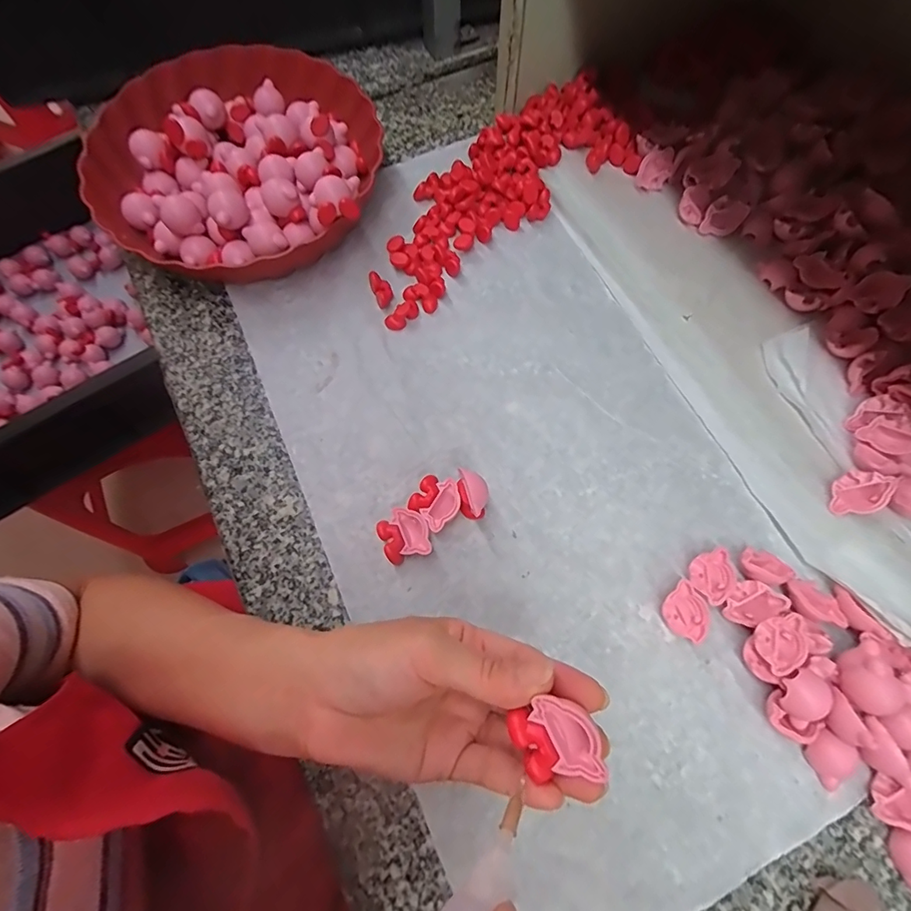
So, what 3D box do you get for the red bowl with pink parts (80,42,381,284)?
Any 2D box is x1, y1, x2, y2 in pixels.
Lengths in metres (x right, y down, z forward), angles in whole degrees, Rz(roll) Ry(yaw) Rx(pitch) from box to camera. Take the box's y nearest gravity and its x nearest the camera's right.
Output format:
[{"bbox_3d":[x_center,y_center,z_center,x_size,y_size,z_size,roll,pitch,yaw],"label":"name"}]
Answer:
[{"bbox_3d":[-0.189,-0.258,0.409,0.245,0.050,0.238,0,71,0],"label":"red bowl with pink parts"}]

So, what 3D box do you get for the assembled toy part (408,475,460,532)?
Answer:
[{"bbox_3d":[-0.013,0.033,0.332,0.032,0.016,0.035,40,76,13],"label":"assembled toy part"}]

